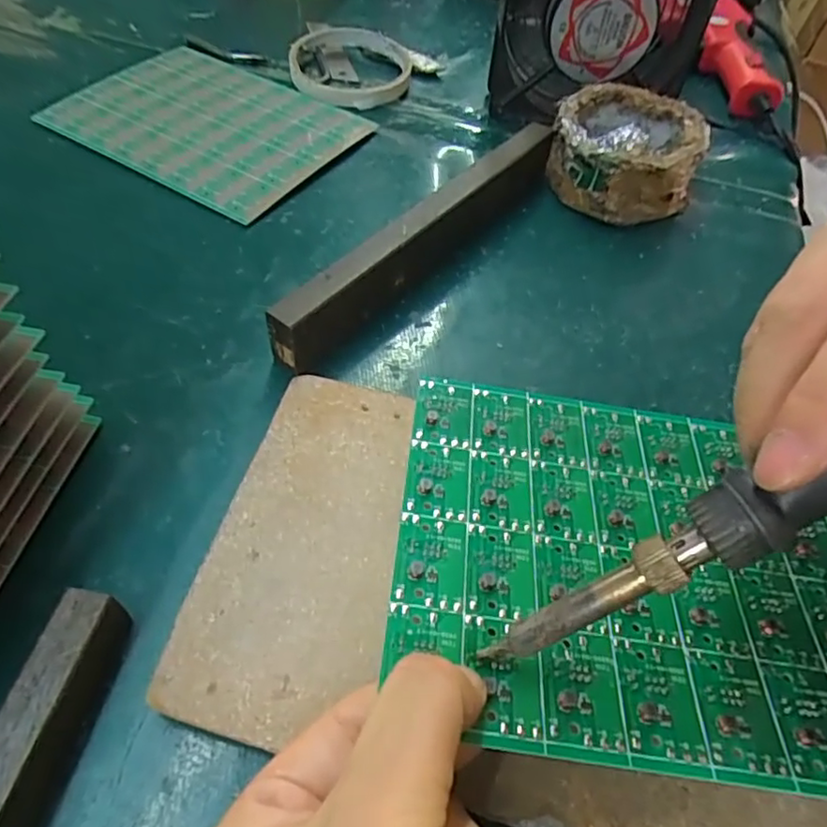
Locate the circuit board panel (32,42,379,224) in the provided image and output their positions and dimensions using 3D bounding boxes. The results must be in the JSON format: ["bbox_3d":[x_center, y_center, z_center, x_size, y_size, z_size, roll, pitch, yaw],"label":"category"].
[{"bbox_3d":[-0.126,-0.185,0.379,0.170,0.004,0.130,29,57,15],"label":"circuit board panel"}]

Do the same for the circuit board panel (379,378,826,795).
[{"bbox_3d":[0.078,0.045,0.191,0.163,0.004,0.123,9,47,-1],"label":"circuit board panel"}]

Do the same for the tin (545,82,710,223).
[{"bbox_3d":[0.124,-0.152,0.357,0.081,0.045,0.085,3,52,-3],"label":"tin"}]

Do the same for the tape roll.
[{"bbox_3d":[-0.044,-0.248,0.428,0.084,0.016,0.096,-5,53,-9],"label":"tape roll"}]

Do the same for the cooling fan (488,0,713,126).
[{"bbox_3d":[0.116,-0.250,0.381,0.123,0.121,0.051,2,52,-4],"label":"cooling fan"}]

